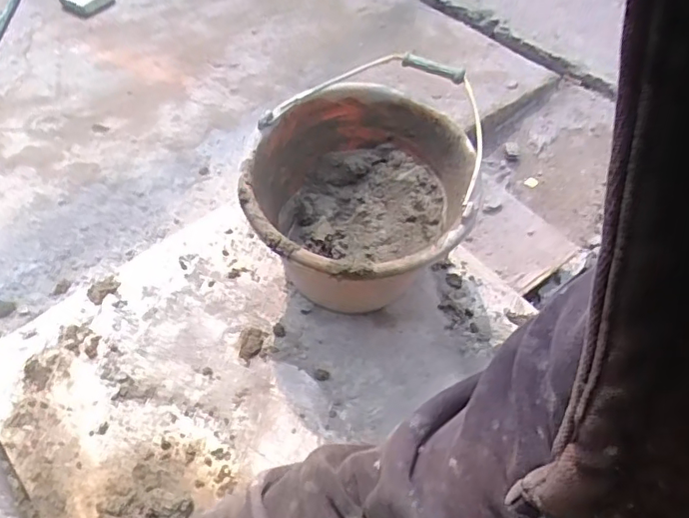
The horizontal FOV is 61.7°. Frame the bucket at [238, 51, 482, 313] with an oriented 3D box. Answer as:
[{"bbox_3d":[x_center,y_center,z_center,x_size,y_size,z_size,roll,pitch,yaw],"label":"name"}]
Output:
[{"bbox_3d":[0.024,-0.060,0.731,0.262,0.210,0.284,2,54,4],"label":"bucket"}]

